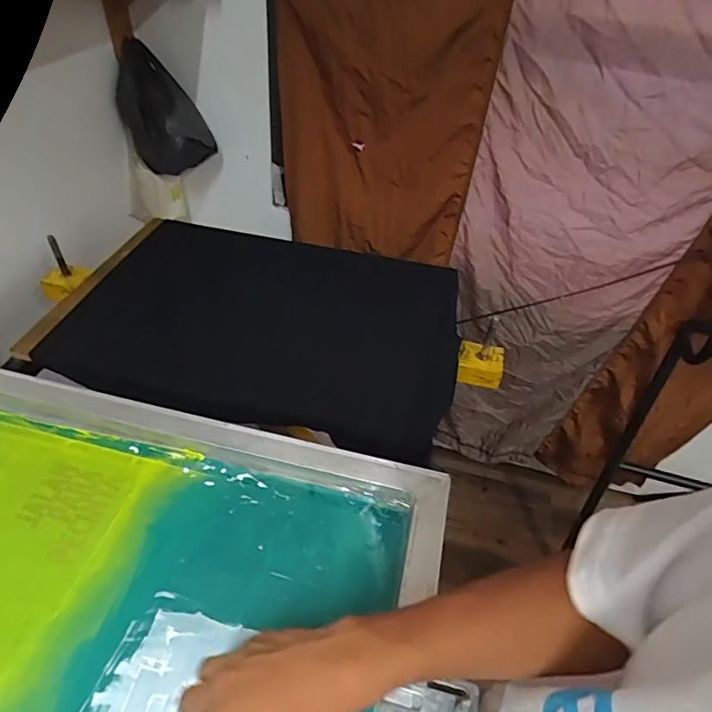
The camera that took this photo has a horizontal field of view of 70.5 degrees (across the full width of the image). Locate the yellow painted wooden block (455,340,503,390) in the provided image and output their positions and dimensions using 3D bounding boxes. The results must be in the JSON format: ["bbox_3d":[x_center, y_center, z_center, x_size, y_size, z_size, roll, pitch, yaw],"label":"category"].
[{"bbox_3d":[0.197,0.012,0.797,0.067,0.037,0.061,7,54,11],"label":"yellow painted wooden block"}]

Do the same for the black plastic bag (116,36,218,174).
[{"bbox_3d":[-0.395,-0.496,1.039,0.164,0.222,0.137,-21,54,-10],"label":"black plastic bag"}]

